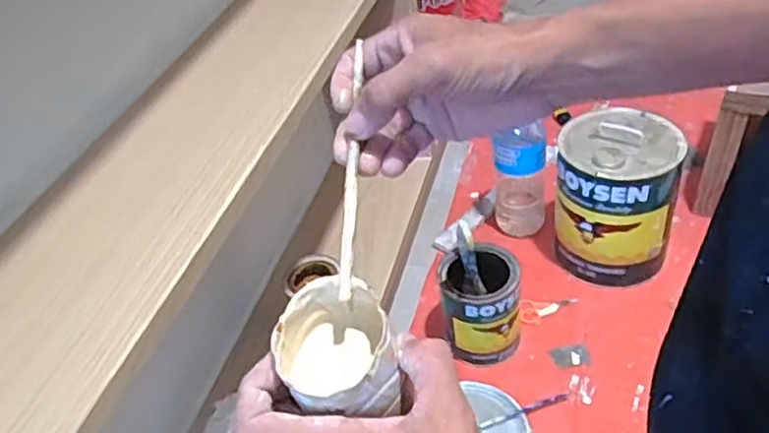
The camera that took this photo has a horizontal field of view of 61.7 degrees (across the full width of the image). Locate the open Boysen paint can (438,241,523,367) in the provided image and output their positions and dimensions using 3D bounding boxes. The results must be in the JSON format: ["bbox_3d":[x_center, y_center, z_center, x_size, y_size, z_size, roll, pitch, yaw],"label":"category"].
[{"bbox_3d":[0.126,0.119,0.852,0.102,0.128,0.096,-7,41,5],"label":"open Boysen paint can"}]

